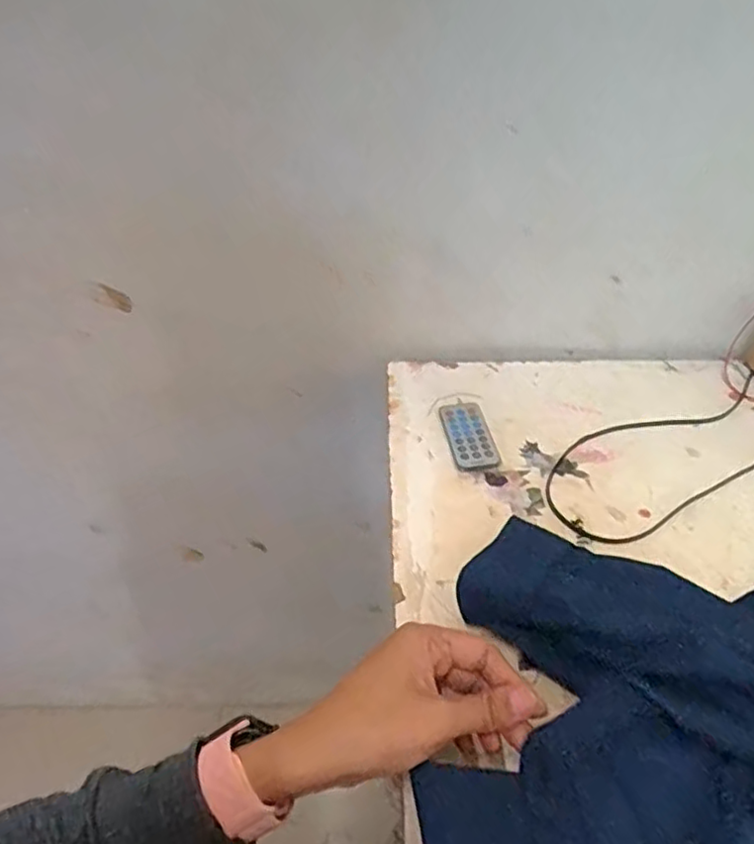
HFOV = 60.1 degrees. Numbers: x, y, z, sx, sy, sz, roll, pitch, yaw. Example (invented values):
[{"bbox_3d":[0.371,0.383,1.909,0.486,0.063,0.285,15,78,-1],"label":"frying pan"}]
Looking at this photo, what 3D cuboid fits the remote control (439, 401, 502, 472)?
[{"bbox_3d":[0.085,0.010,0.610,0.040,0.005,0.086,-7,41,-6],"label":"remote control"}]

